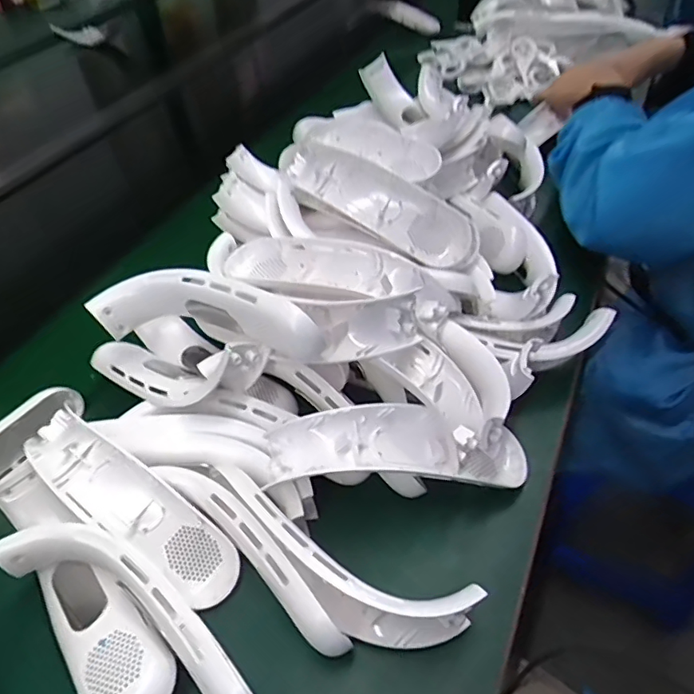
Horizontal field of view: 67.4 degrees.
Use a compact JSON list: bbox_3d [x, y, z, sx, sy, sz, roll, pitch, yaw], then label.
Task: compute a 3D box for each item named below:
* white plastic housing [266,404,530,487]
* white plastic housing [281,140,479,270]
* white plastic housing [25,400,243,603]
[{"bbox_3d":[0.046,0.072,0.372,0.192,0.053,0.047,6,47,-12],"label":"white plastic housing"},{"bbox_3d":[0.023,-0.132,0.460,0.197,0.050,0.055,31,57,13],"label":"white plastic housing"},{"bbox_3d":[-0.159,0.111,0.373,0.196,0.053,0.058,35,59,9],"label":"white plastic housing"}]

